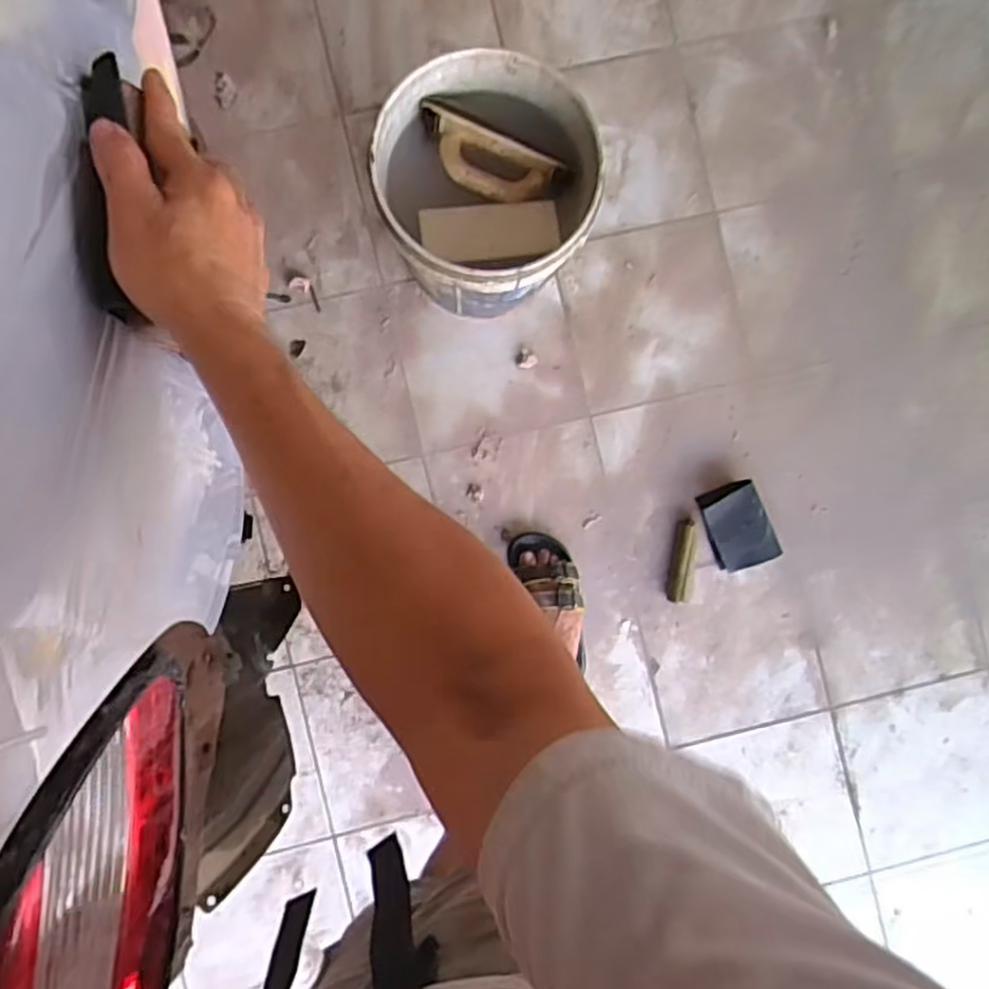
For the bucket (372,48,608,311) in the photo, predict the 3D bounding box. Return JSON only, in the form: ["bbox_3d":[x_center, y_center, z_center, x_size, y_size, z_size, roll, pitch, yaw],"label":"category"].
[{"bbox_3d":[-0.016,-0.431,1.138,0.289,0.303,0.299,0,90,-3],"label":"bucket"}]

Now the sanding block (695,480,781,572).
[{"bbox_3d":[0.421,0.055,1.281,0.105,0.032,0.146,-19,89,-3],"label":"sanding block"}]

